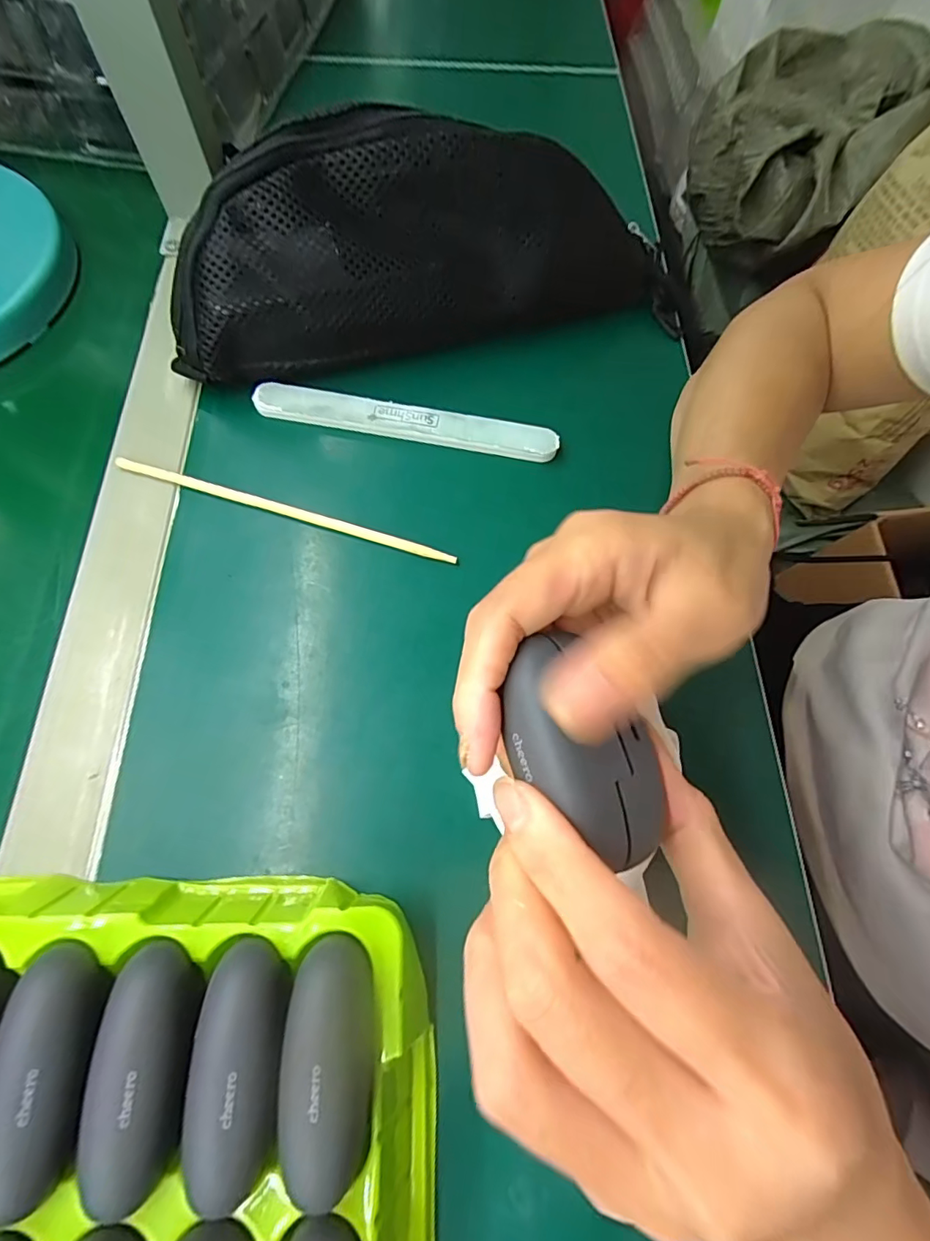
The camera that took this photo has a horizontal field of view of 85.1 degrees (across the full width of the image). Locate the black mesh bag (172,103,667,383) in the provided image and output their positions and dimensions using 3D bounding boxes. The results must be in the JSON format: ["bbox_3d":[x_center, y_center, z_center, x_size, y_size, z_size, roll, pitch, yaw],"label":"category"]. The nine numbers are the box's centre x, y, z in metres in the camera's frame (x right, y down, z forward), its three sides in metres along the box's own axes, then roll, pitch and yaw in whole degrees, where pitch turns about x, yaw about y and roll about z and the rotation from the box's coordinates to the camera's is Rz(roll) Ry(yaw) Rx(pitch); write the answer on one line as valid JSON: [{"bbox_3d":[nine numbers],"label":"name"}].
[{"bbox_3d":[-0.019,-0.208,0.284,0.292,0.089,0.075,-16,70,-8],"label":"black mesh bag"}]

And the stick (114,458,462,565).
[{"bbox_3d":[-0.096,-0.058,0.270,0.188,0.005,0.007,17,69,4],"label":"stick"}]

